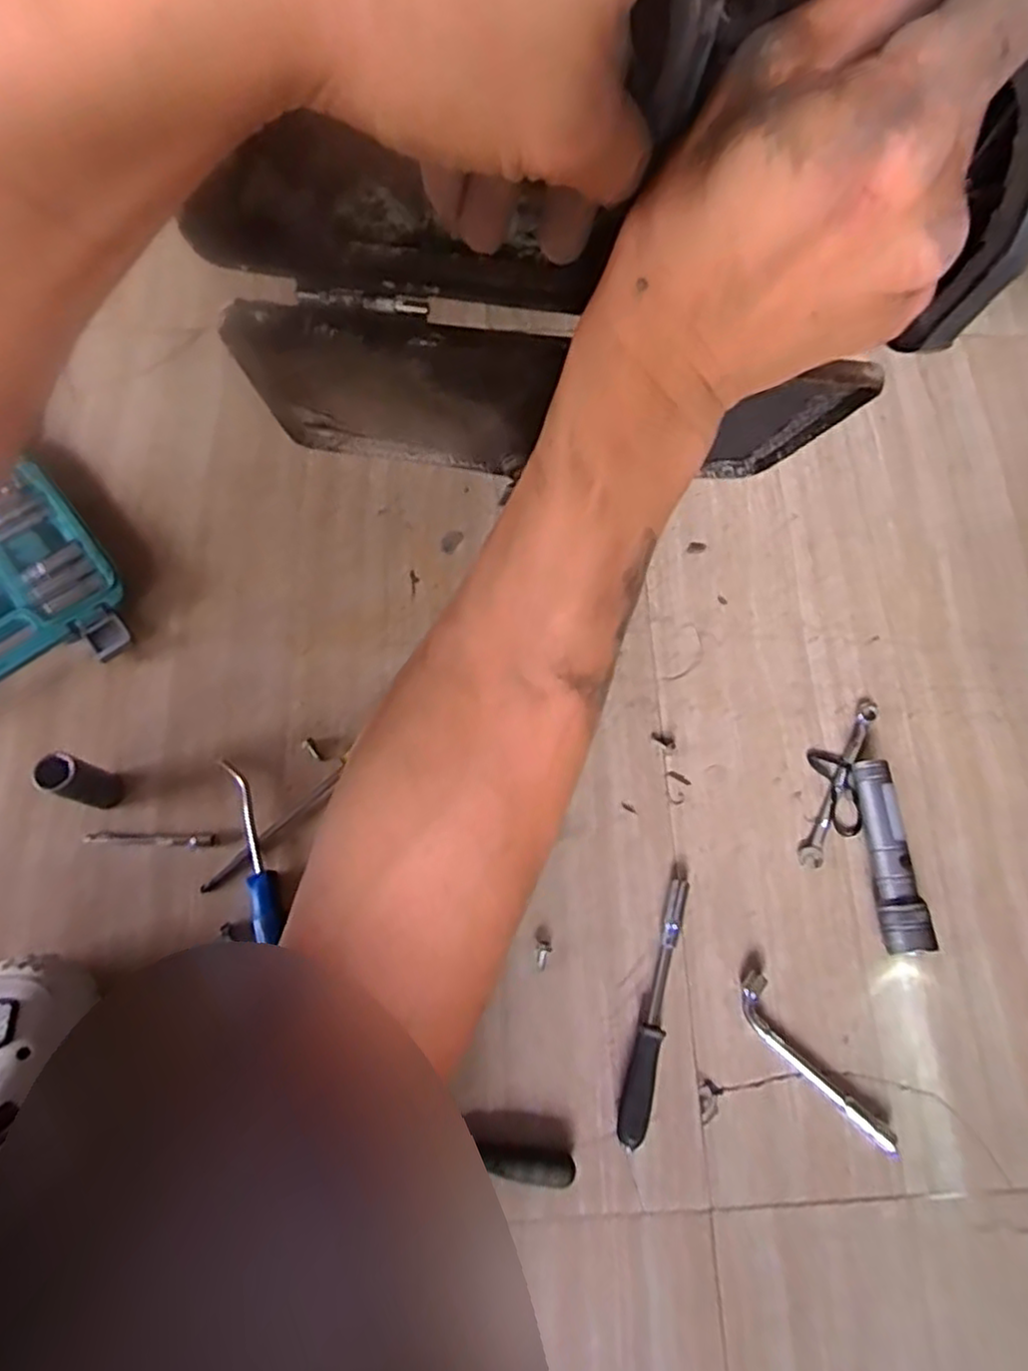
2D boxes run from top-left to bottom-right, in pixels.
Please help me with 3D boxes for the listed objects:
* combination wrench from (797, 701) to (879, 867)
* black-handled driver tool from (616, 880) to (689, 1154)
[{"bbox_3d":[0.277,0.081,0.602,0.018,0.010,0.155,27,73,7],"label":"combination wrench"},{"bbox_3d":[0.106,0.241,0.535,0.022,0.022,0.187,14,72,3],"label":"black-handled driver tool"}]

